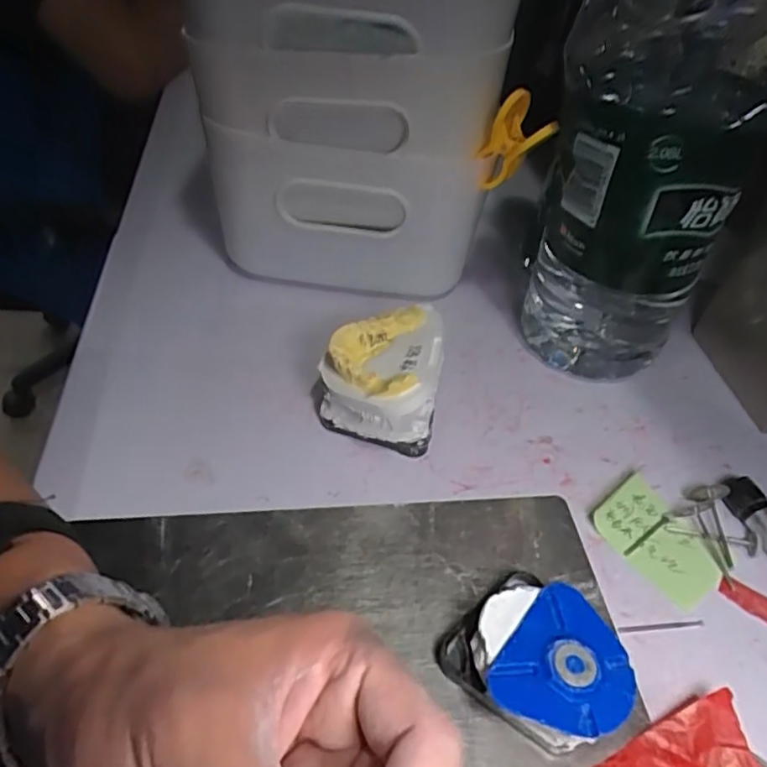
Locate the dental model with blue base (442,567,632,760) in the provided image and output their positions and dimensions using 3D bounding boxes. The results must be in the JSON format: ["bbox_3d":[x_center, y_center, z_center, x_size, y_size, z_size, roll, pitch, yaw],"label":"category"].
[{"bbox_3d":[0.069,0.124,0.272,0.064,0.031,0.068,3,45,-3],"label":"dental model with blue base"}]

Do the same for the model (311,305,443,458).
[{"bbox_3d":[-0.004,0.002,0.361,0.070,0.066,0.067,2,45,-3],"label":"model"}]

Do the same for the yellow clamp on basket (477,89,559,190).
[{"bbox_3d":[0.082,-0.145,0.376,0.033,0.060,0.030,-21,51,-24],"label":"yellow clamp on basket"}]

